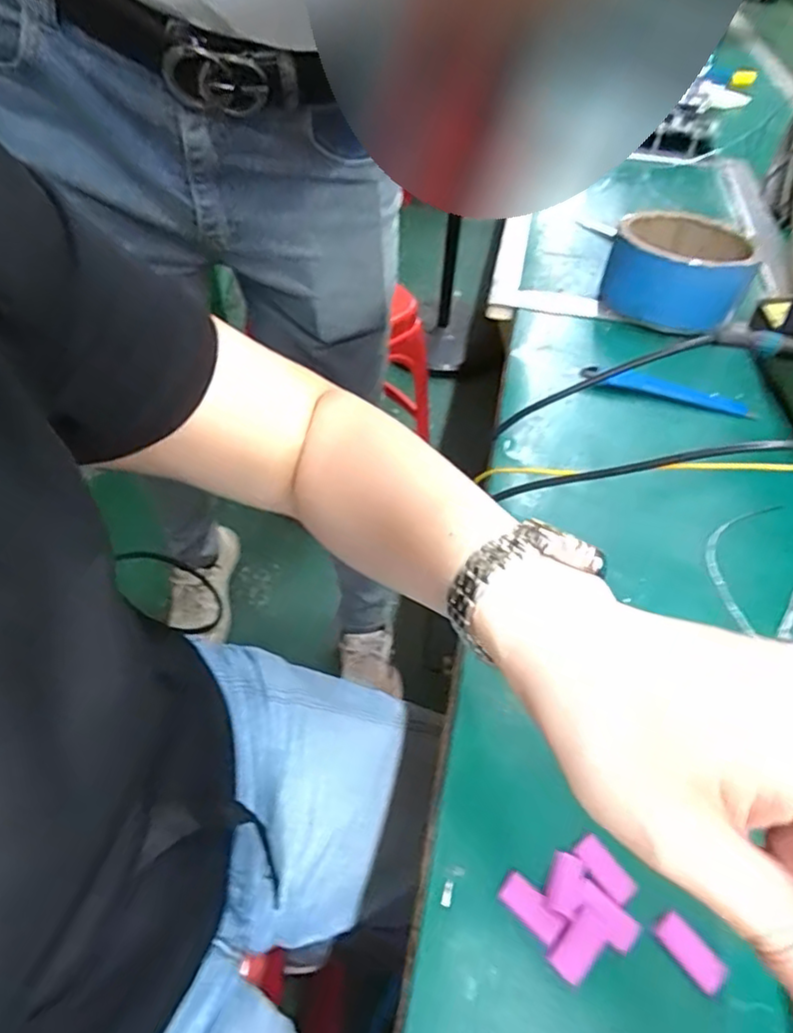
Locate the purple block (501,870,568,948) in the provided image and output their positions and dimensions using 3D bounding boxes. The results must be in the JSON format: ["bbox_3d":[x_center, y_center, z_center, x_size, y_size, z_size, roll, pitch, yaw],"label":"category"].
[{"bbox_3d":[0.054,0.157,0.241,0.027,0.004,0.013,36,56,24],"label":"purple block"}]

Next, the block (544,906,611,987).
[{"bbox_3d":[0.071,0.166,0.233,0.015,0.004,0.025,36,57,25],"label":"block"}]

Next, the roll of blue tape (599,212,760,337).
[{"bbox_3d":[0.252,-0.221,0.542,0.111,0.065,0.112,21,52,14],"label":"roll of blue tape"}]

